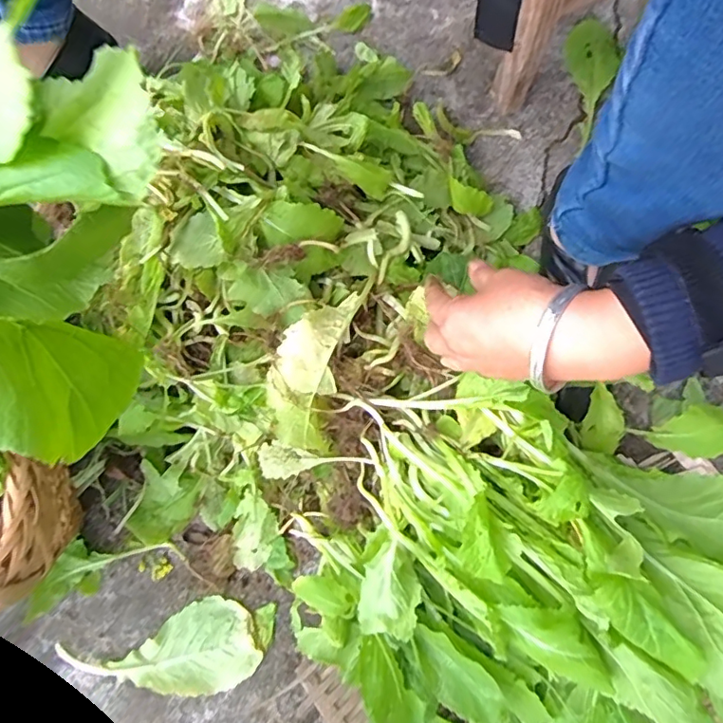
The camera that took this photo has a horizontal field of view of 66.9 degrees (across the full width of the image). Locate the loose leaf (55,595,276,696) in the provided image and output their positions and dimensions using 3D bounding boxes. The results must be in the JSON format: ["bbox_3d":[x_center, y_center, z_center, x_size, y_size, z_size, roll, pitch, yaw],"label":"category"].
[{"bbox_3d":[-0.169,0.258,0.482,0.187,0.013,0.075,-11,77,-2],"label":"loose leaf"}]

